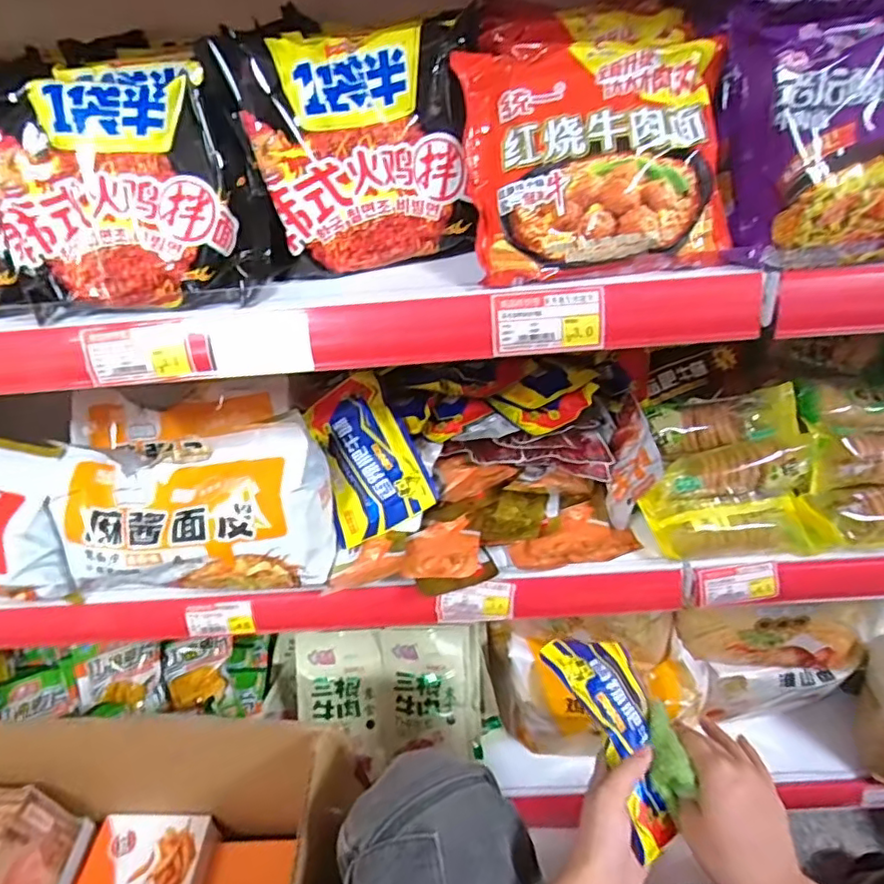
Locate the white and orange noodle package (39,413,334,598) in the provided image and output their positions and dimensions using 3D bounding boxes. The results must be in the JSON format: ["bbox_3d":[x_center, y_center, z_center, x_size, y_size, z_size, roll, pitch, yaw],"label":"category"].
[{"bbox_3d":[-0.229,0.066,0.548,0.236,0.123,0.096,-5,38,1],"label":"white and orange noodle package"}]

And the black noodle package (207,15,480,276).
[{"bbox_3d":[-0.055,-0.197,0.402,0.144,0.145,0.045,-12,23,-4],"label":"black noodle package"}]

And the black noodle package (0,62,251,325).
[{"bbox_3d":[-0.214,-0.165,0.387,0.142,0.156,0.036,-11,11,2],"label":"black noodle package"}]

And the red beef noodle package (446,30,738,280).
[{"bbox_3d":[0.098,-0.193,0.378,0.159,0.163,0.040,-9,3,7],"label":"red beef noodle package"}]

